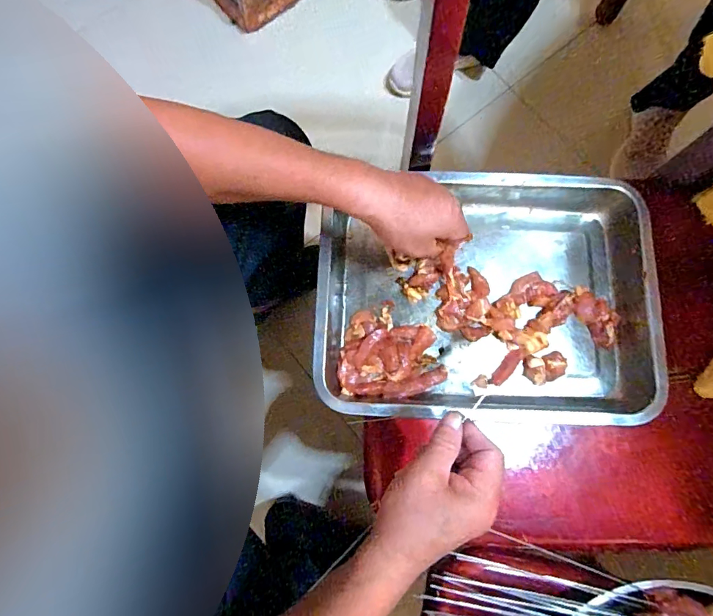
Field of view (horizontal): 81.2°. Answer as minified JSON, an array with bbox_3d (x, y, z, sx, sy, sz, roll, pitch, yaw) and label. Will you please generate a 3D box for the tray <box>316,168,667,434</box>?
[{"bbox_3d":[0.137,-0.013,0.453,0.353,0.048,0.262,3,79,1],"label":"tray"}]

